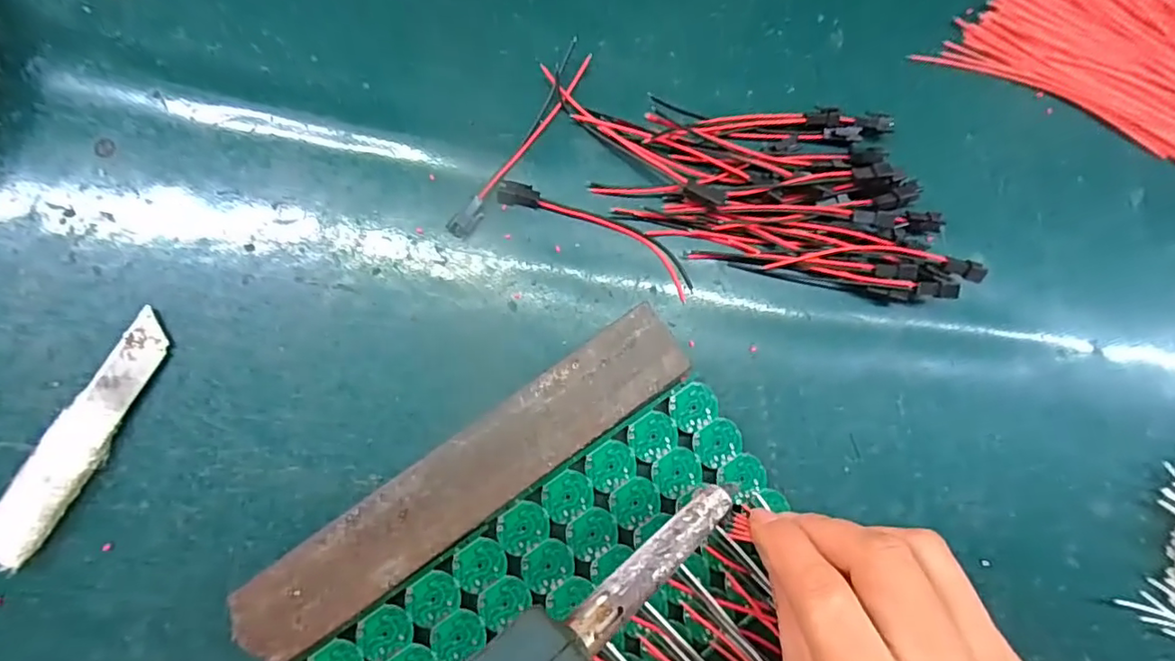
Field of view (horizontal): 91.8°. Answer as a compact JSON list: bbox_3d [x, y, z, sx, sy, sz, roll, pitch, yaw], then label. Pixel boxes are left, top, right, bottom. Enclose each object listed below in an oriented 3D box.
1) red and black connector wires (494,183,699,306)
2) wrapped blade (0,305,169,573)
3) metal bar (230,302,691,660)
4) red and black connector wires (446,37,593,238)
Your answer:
[{"bbox_3d":[0.006,-0.045,0.256,0.097,0.008,0.019,28,82,-1],"label":"red and black connector wires"},{"bbox_3d":[-0.200,0.042,0.225,0.021,0.010,0.103,29,82,-1],"label":"wrapped blade"},{"bbox_3d":[-0.046,0.060,0.234,0.197,0.017,0.037,-35,87,-8],"label":"metal bar"},{"bbox_3d":[-0.029,-0.087,0.256,0.012,0.009,0.104,33,82,0],"label":"red and black connector wires"}]

